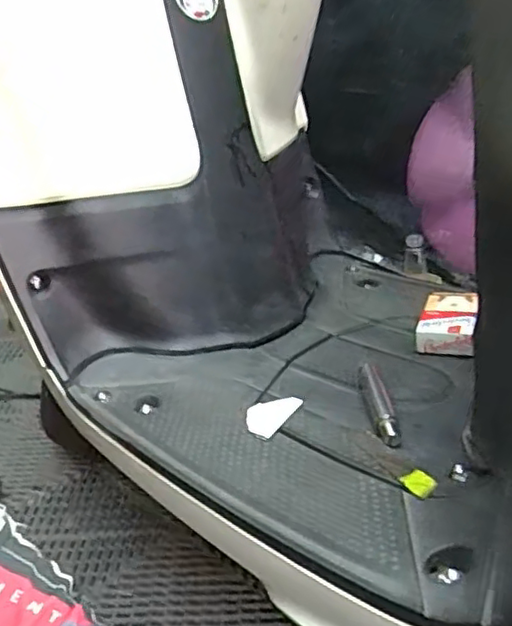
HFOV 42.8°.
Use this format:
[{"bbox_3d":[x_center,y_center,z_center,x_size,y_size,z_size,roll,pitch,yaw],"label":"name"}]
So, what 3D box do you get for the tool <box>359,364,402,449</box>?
[{"bbox_3d":[0.102,0.078,0.542,0.016,0.020,0.101,-4,26,-1],"label":"tool"}]

